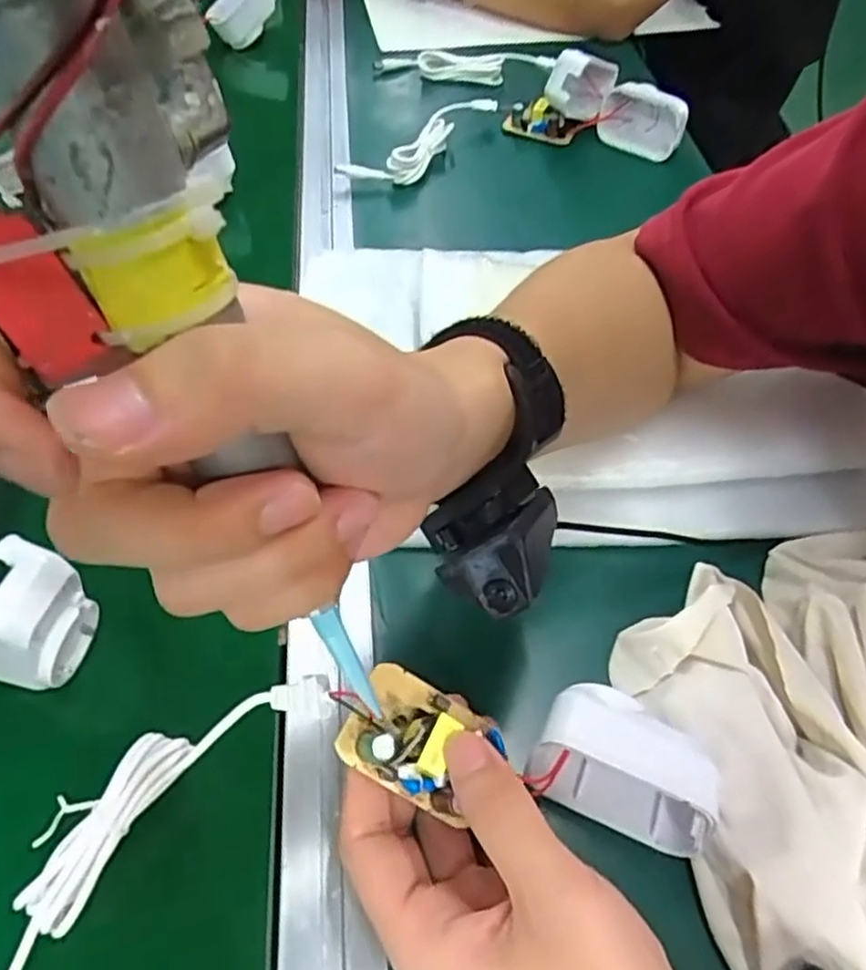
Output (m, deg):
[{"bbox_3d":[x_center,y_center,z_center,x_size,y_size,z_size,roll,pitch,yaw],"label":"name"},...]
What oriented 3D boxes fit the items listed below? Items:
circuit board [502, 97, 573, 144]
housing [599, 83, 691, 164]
[{"bbox_3d":[0.090,-0.314,0.620,0.060,0.027,0.016,24,58,19],"label":"circuit board"},{"bbox_3d":[0.175,-0.303,0.601,0.069,0.047,0.027,26,59,20],"label":"housing"}]

